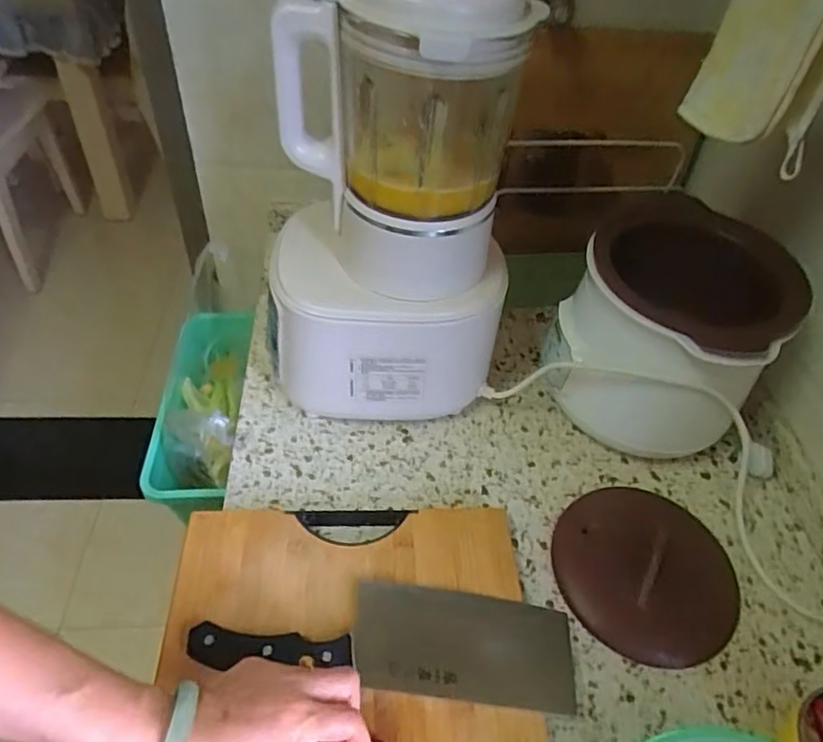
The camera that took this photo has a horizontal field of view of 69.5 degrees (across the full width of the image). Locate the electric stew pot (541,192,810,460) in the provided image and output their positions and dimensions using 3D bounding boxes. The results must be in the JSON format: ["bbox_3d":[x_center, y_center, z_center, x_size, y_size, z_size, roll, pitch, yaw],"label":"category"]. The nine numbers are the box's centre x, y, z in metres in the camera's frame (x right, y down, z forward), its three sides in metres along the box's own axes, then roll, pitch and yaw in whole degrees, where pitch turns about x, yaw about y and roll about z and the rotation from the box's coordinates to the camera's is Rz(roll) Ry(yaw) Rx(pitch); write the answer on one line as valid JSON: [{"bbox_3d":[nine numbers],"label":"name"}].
[{"bbox_3d":[0.271,-0.055,0.650,0.198,0.210,0.259,21,49,13],"label":"electric stew pot"}]

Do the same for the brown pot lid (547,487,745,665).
[{"bbox_3d":[0.222,0.176,0.551,0.162,0.034,0.171,3,47,-3],"label":"brown pot lid"}]

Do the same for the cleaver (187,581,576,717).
[{"bbox_3d":[-0.016,0.208,0.472,0.289,0.021,0.083,7,47,0],"label":"cleaver"}]

